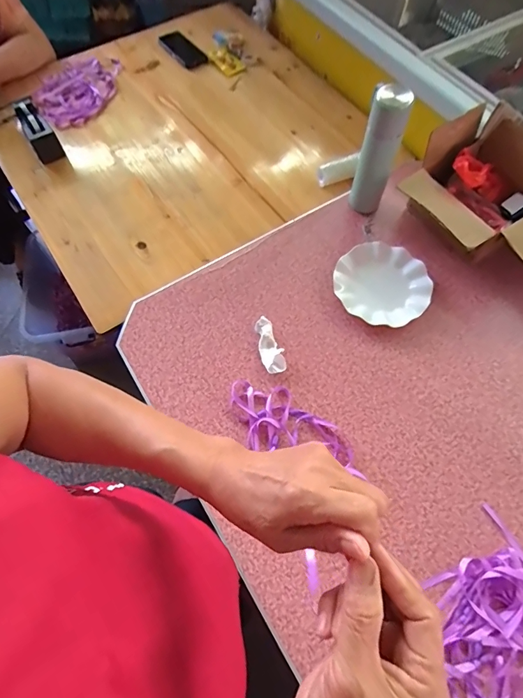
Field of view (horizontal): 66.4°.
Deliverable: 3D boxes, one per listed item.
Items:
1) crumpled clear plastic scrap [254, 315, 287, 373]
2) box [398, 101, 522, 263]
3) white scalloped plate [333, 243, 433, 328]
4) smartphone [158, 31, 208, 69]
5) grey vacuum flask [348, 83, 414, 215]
[{"bbox_3d":[0.015,-0.006,0.738,0.039,0.021,0.109,-13,66,-5],"label":"crumpled clear plastic scrap"},{"bbox_3d":[0.420,-0.278,0.751,0.224,0.170,0.276,-33,69,-13],"label":"box"},{"bbox_3d":[0.235,-0.127,0.788,0.179,0.037,0.168,0,66,0],"label":"white scalloped plate"},{"bbox_3d":[-0.220,-0.828,1.105,0.069,0.013,0.163,-38,76,-7],"label":"smartphone"},{"bbox_3d":[0.217,-0.359,0.758,0.064,0.243,0.059,18,67,8],"label":"grey vacuum flask"}]

